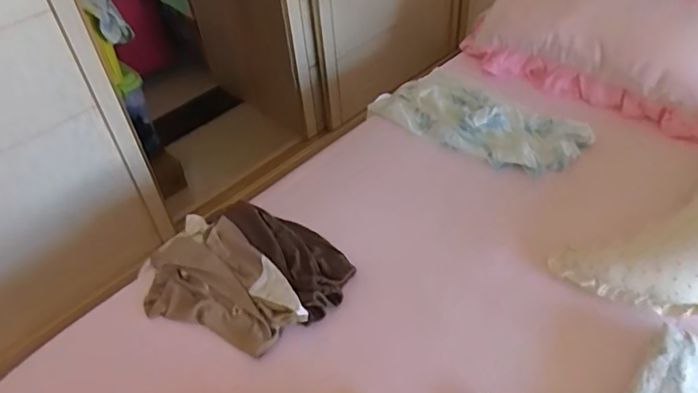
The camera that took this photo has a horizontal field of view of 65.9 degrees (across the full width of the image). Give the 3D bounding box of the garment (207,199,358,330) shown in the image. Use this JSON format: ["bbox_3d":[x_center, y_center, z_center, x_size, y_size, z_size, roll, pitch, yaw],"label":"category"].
[{"bbox_3d":[-0.135,0.113,1.146,0.156,0.065,0.360,-34,51,-26],"label":"garment"}]

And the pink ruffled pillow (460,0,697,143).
[{"bbox_3d":[0.741,-0.495,1.525,0.737,0.241,0.439,30,54,31],"label":"pink ruffled pillow"}]

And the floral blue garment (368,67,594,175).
[{"bbox_3d":[0.342,-0.211,1.439,0.551,0.048,0.283,29,54,30],"label":"floral blue garment"}]

